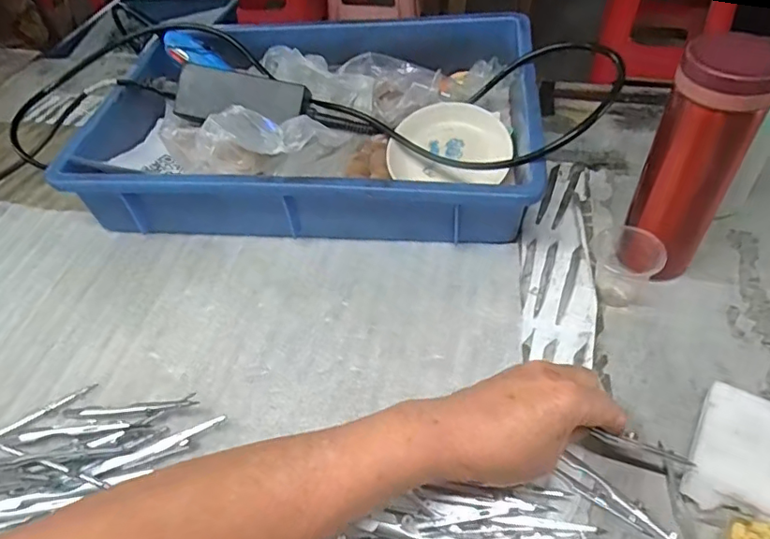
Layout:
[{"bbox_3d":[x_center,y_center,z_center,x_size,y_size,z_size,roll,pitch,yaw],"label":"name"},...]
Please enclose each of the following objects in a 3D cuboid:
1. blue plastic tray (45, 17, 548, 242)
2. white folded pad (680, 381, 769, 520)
[{"bbox_3d":[-0.071,-0.145,0.575,0.430,0.103,0.268,0,48,6],"label":"blue plastic tray"},{"bbox_3d":[0.232,0.120,0.357,0.064,0.024,0.087,22,53,23],"label":"white folded pad"}]

